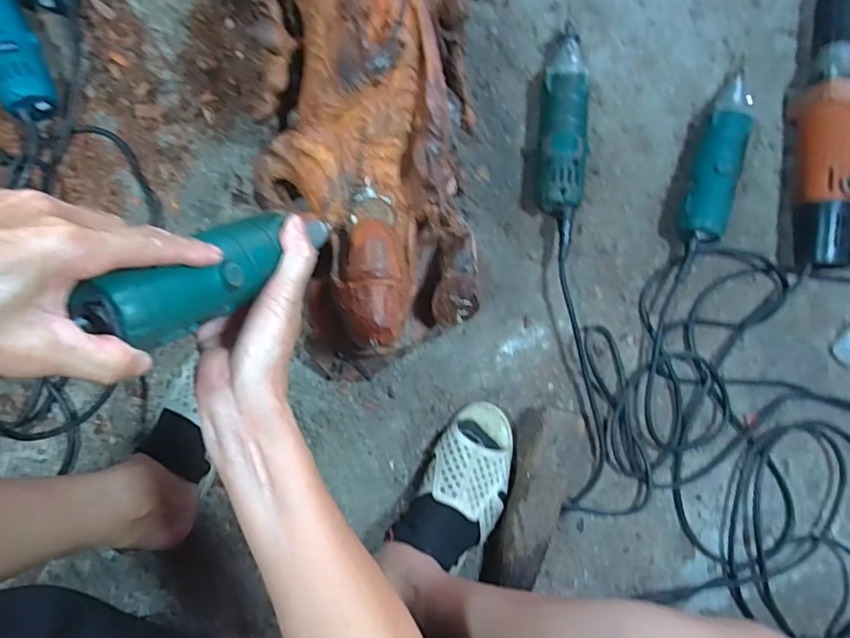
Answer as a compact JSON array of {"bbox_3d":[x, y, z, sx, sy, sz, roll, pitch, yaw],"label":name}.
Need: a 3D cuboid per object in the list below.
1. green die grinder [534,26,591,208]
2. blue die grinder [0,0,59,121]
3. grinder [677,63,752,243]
[{"bbox_3d":[0.151,-0.220,0.583,0.054,0.055,0.210,7,89,-4],"label":"green die grinder"},{"bbox_3d":[-0.437,-0.308,0.545,0.053,0.051,0.210,-21,91,-4],"label":"blue die grinder"},{"bbox_3d":[0.325,-0.184,0.589,0.051,0.062,0.211,24,87,-3],"label":"grinder"}]

